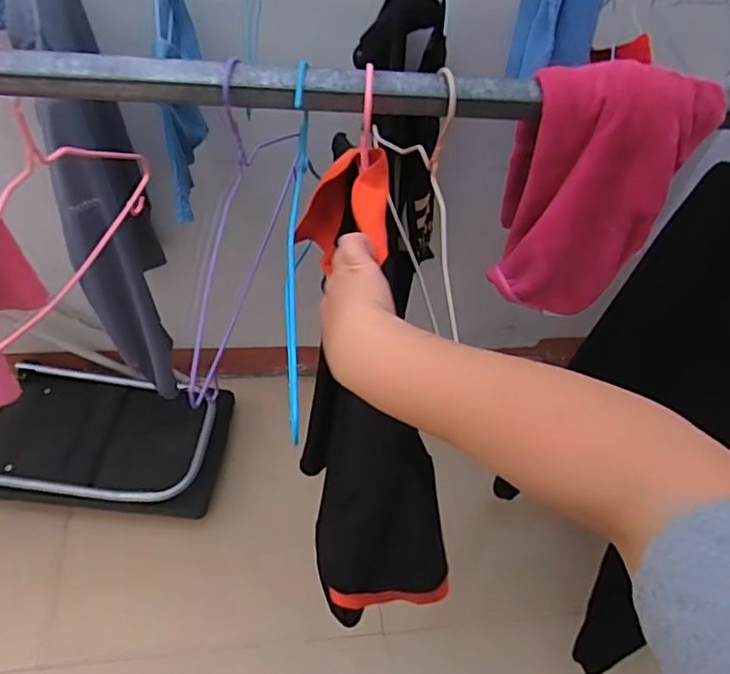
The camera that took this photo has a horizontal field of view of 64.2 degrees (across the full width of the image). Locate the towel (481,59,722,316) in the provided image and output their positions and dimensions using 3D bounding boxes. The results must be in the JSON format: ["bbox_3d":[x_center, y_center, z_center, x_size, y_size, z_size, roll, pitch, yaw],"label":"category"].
[{"bbox_3d":[0.221,-0.137,0.571,0.162,0.233,0.092,0,50,-7],"label":"towel"}]

